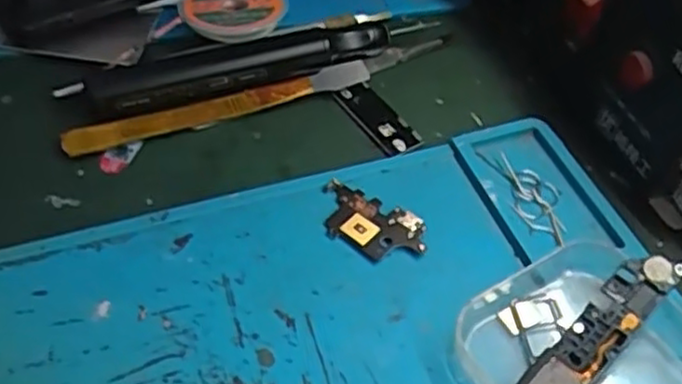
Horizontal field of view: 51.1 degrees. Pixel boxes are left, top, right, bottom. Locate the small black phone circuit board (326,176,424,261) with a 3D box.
[{"bbox_3d":[0.009,0.010,0.244,0.040,0.004,0.022,25,52,16],"label":"small black phone circuit board"}]

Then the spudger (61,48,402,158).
[{"bbox_3d":[-0.037,-0.036,0.281,0.138,0.007,0.013,-17,53,-17],"label":"spudger"}]

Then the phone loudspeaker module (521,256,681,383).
[{"bbox_3d":[0.074,0.043,0.207,0.065,0.005,0.015,-45,63,-11],"label":"phone loudspeaker module"}]

